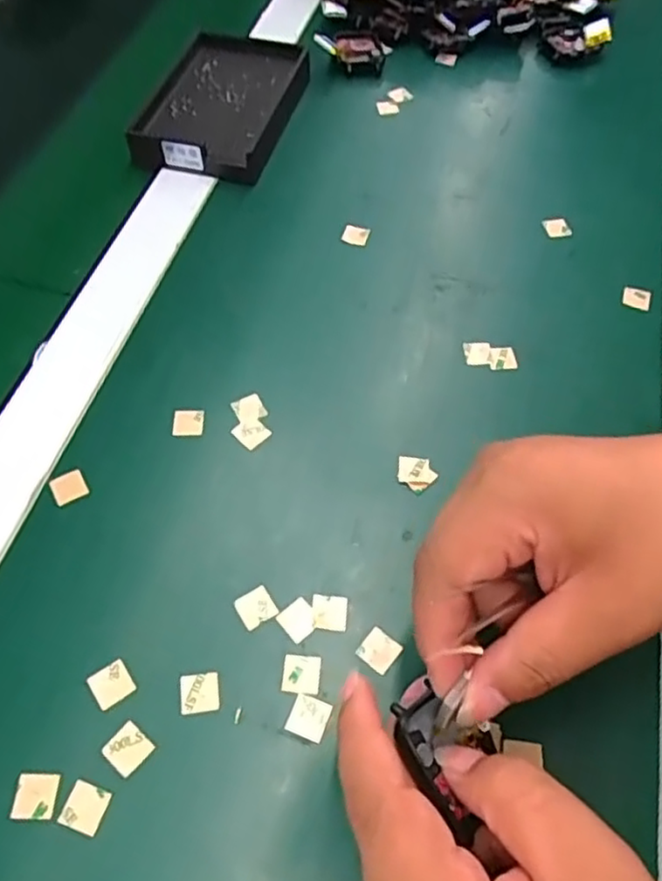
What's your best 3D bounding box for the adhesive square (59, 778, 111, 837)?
[{"bbox_3d":[-0.094,0.140,0.257,0.016,0.004,0.015,19,59,10],"label":"adhesive square"}]

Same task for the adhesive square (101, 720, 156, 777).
[{"bbox_3d":[-0.081,0.123,0.268,0.016,0.004,0.016,35,63,18],"label":"adhesive square"}]

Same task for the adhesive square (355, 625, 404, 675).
[{"bbox_3d":[0.021,0.091,0.291,0.015,0.004,0.016,35,63,18],"label":"adhesive square"}]

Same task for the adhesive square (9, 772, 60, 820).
[{"bbox_3d":[-0.114,0.136,0.259,0.016,0.004,0.016,4,58,1],"label":"adhesive square"}]

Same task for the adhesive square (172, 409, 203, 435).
[{"bbox_3d":[-0.075,-0.010,0.350,0.015,0.004,0.016,-1,58,-2],"label":"adhesive square"}]

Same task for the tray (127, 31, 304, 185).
[{"bbox_3d":[-0.078,-0.245,0.484,0.100,0.021,0.141,13,58,6],"label":"tray"}]

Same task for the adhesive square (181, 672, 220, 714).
[{"bbox_3d":[-0.055,0.105,0.280,0.016,0.004,0.016,-5,58,-5],"label":"adhesive square"}]

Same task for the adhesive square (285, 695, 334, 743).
[{"bbox_3d":[-0.009,0.114,0.276,0.016,0.004,0.016,19,59,10],"label":"adhesive square"}]

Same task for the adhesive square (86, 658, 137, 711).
[{"bbox_3d":[-0.092,0.102,0.281,0.016,0.004,0.016,-32,64,-20],"label":"adhesive square"}]

